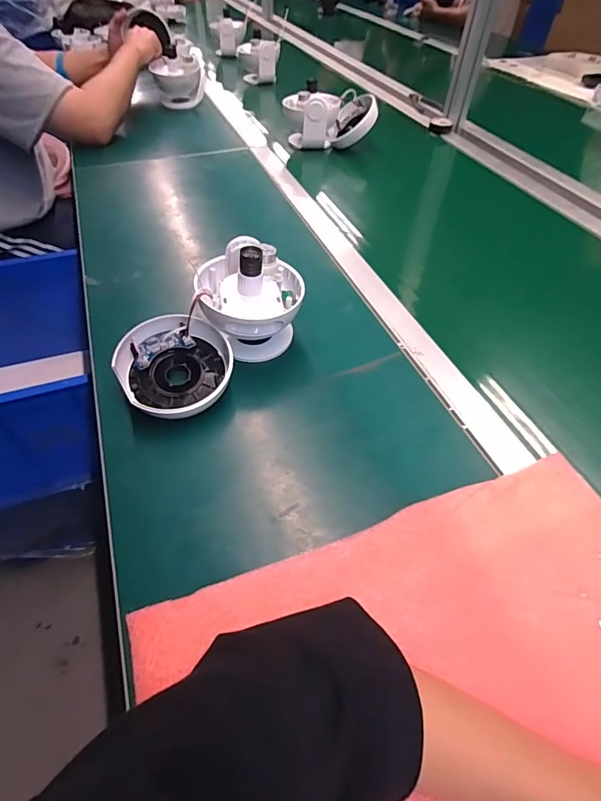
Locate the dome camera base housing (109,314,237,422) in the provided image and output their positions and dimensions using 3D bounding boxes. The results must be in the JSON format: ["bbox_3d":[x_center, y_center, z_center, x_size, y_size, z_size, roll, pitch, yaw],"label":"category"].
[{"bbox_3d":[-0.128,-0.032,0.444,0.111,0.042,0.119,3,50,-3],"label":"dome camera base housing"}]

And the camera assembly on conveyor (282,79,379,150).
[{"bbox_3d":[0.064,-0.592,0.899,0.186,0.096,0.105,9,50,2],"label":"camera assembly on conveyor"}]

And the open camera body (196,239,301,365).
[{"bbox_3d":[-0.057,-0.117,0.480,0.113,0.107,0.107,-1,51,-7],"label":"open camera body"}]

